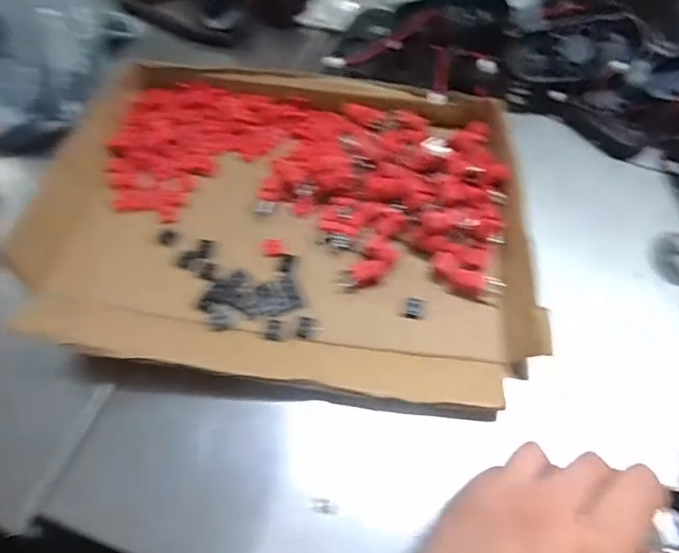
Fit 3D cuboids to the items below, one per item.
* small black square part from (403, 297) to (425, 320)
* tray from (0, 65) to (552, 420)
[{"bbox_3d":[0.050,0.021,0.353,0.013,0.004,0.015,11,58,7],"label":"small black square part"},{"bbox_3d":[-0.044,-0.049,0.386,0.350,0.034,0.266,6,57,4],"label":"tray"}]

